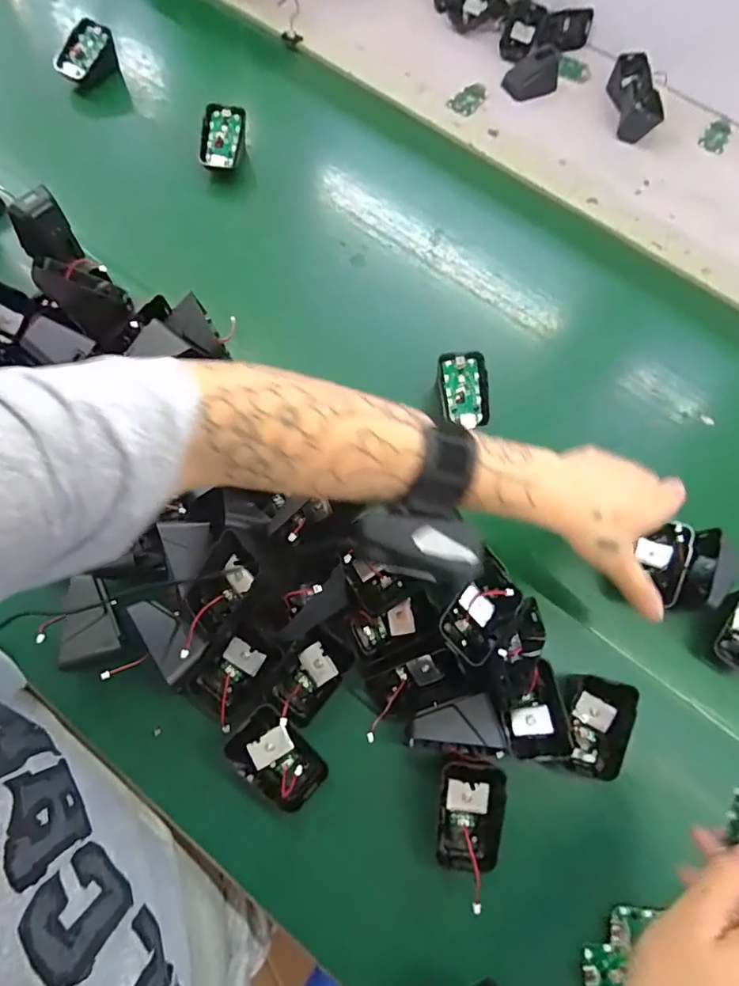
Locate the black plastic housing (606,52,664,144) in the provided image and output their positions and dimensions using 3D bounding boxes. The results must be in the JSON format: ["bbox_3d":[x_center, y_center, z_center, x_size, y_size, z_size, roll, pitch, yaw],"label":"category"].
[{"bbox_3d":[0.331,-0.494,0.655,0.043,0.035,0.123,4,68,-4],"label":"black plastic housing"}]

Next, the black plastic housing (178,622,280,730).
[{"bbox_3d":[-0.098,0.132,0.376,0.047,0.028,0.068,41,70,10],"label":"black plastic housing"}]

